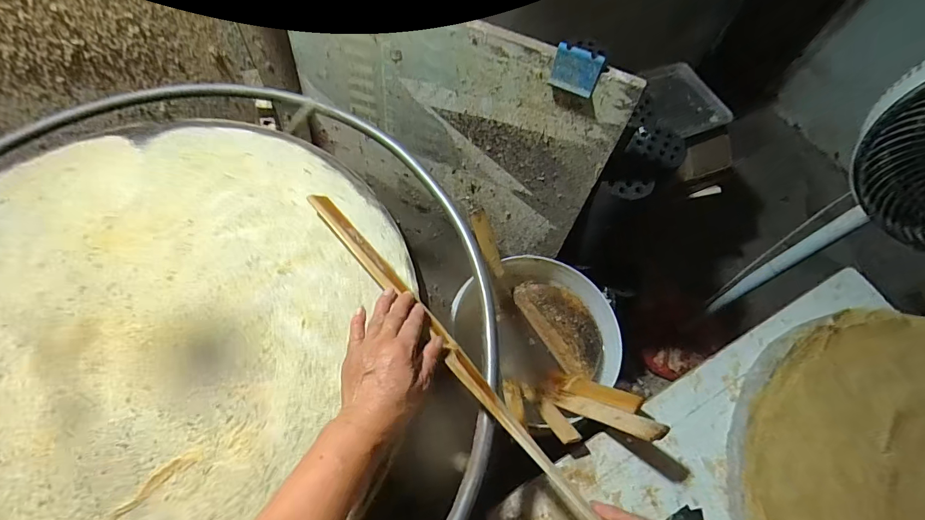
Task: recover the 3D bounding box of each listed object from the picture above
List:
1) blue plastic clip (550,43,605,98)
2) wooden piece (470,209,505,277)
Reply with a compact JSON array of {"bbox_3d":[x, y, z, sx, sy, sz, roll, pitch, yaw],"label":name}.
[{"bbox_3d":[0.163,-0.271,0.597,0.066,0.055,0.021,21,63,7],"label":"blue plastic clip"},{"bbox_3d":[0.044,-0.024,0.705,0.027,0.126,0.012,-32,30,-15],"label":"wooden piece"}]

